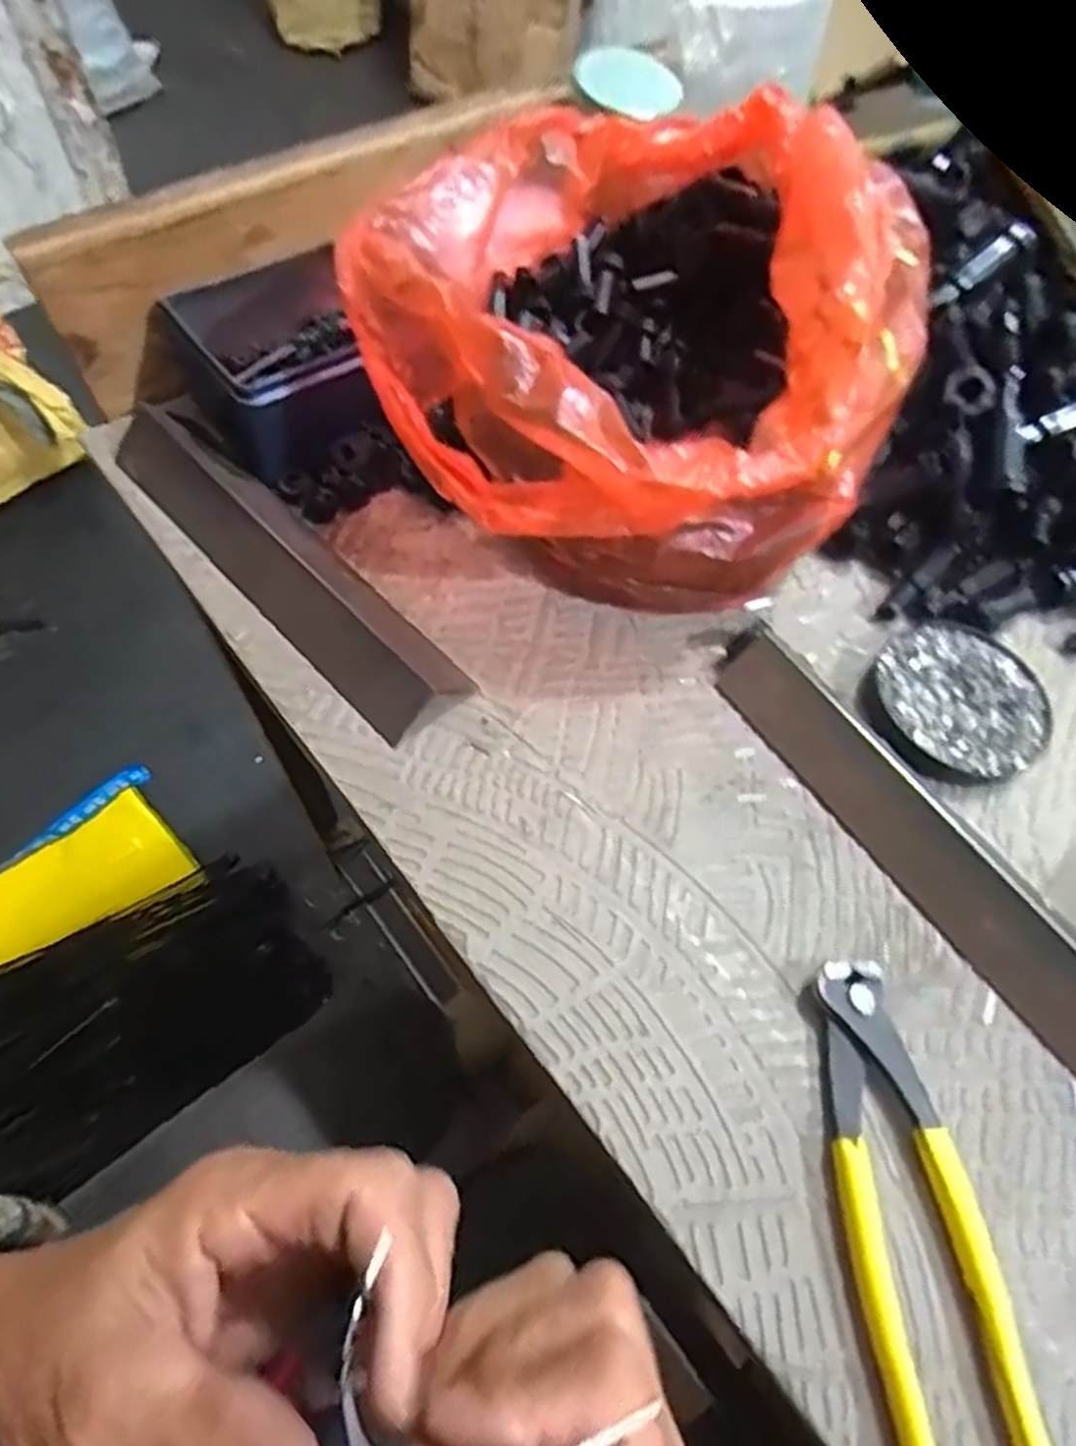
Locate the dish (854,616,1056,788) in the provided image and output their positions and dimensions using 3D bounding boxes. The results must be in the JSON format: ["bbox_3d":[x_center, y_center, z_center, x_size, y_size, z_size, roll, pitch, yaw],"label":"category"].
[{"bbox_3d":[0.204,-0.009,0.384,0.080,0.015,0.080,2,61,-3],"label":"dish"}]

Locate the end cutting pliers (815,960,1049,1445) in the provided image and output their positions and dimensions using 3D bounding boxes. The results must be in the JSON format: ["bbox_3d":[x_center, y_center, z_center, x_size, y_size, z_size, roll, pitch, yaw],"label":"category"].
[{"bbox_3d":[0.129,0.171,0.279,0.047,0.016,0.161,-3,61,-6],"label":"end cutting pliers"}]

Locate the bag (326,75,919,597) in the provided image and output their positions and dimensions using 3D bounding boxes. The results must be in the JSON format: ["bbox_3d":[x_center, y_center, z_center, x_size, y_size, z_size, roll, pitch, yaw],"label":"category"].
[{"bbox_3d":[0.059,-0.197,0.402,0.242,0.124,0.294,22,62,8],"label":"bag"}]

